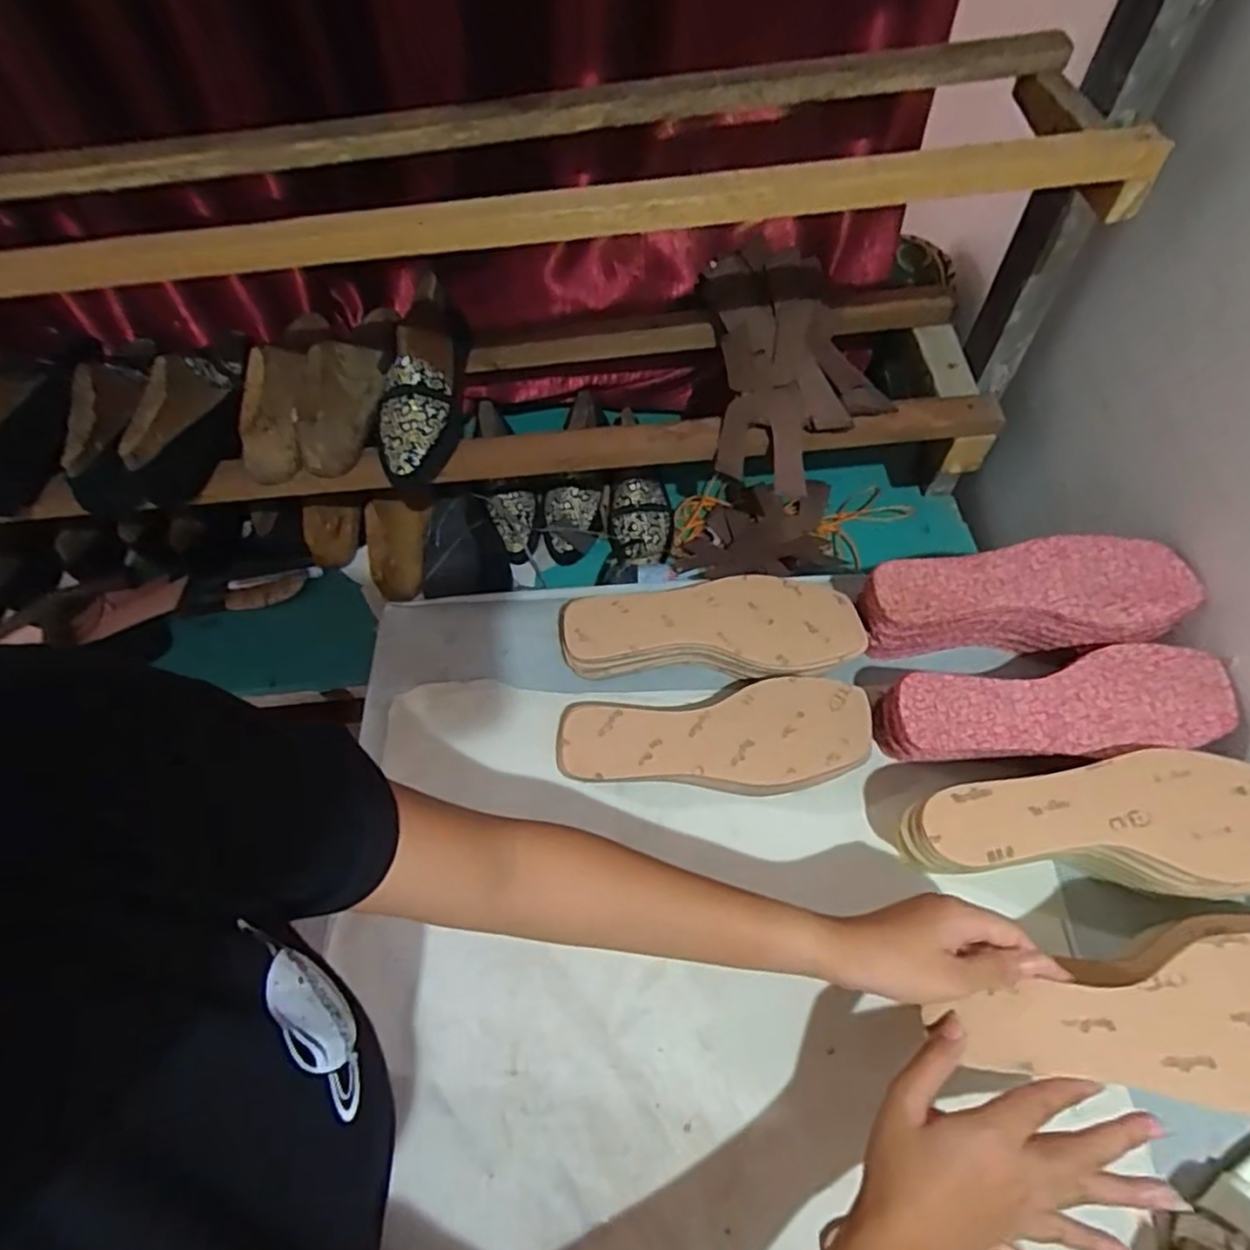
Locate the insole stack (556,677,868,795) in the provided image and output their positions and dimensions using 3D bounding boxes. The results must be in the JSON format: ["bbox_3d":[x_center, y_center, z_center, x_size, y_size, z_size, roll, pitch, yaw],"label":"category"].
[{"bbox_3d":[0.073,0.092,0.556,0.248,0.036,0.082,-5,58,1],"label":"insole stack"}]

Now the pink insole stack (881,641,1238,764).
[{"bbox_3d":[0.327,0.072,0.532,0.237,0.069,0.078,-5,58,1],"label":"pink insole stack"}]

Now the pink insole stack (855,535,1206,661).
[{"bbox_3d":[0.326,-0.009,0.578,0.241,0.089,0.091,-7,58,0],"label":"pink insole stack"}]

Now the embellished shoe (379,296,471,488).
[{"bbox_3d":[-0.212,-0.242,0.693,0.082,0.086,0.207,-5,58,1],"label":"embellished shoe"}]

